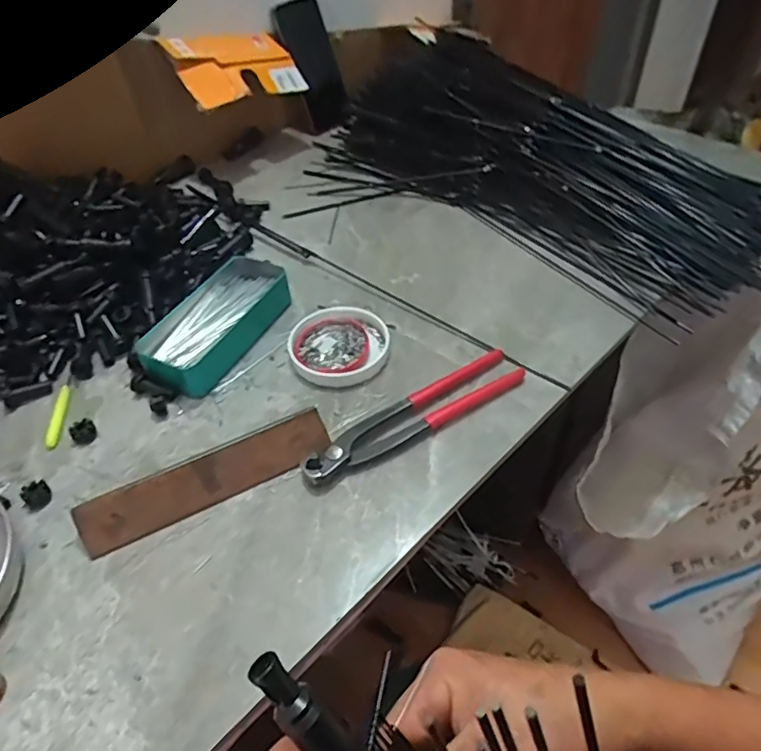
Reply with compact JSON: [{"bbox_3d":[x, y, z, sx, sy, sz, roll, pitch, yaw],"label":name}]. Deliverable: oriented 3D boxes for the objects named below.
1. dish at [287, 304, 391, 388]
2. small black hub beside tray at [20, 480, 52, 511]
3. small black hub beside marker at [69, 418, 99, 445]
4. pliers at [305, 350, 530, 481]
[{"bbox_3d":[-0.037,-0.028,0.497,0.087,0.016,0.087,-1,46,1],"label":"dish"},{"bbox_3d":[-0.252,0.087,0.407,0.016,0.013,0.018,31,55,28],"label":"small black hub beside tray"},{"bbox_3d":[-0.239,0.046,0.445,0.019,0.014,0.014,-35,54,-27],"label":"small black hub beside marker"},{"bbox_3d":[0.027,0.029,0.438,0.192,0.018,0.041,-24,50,-19],"label":"pliers"}]

